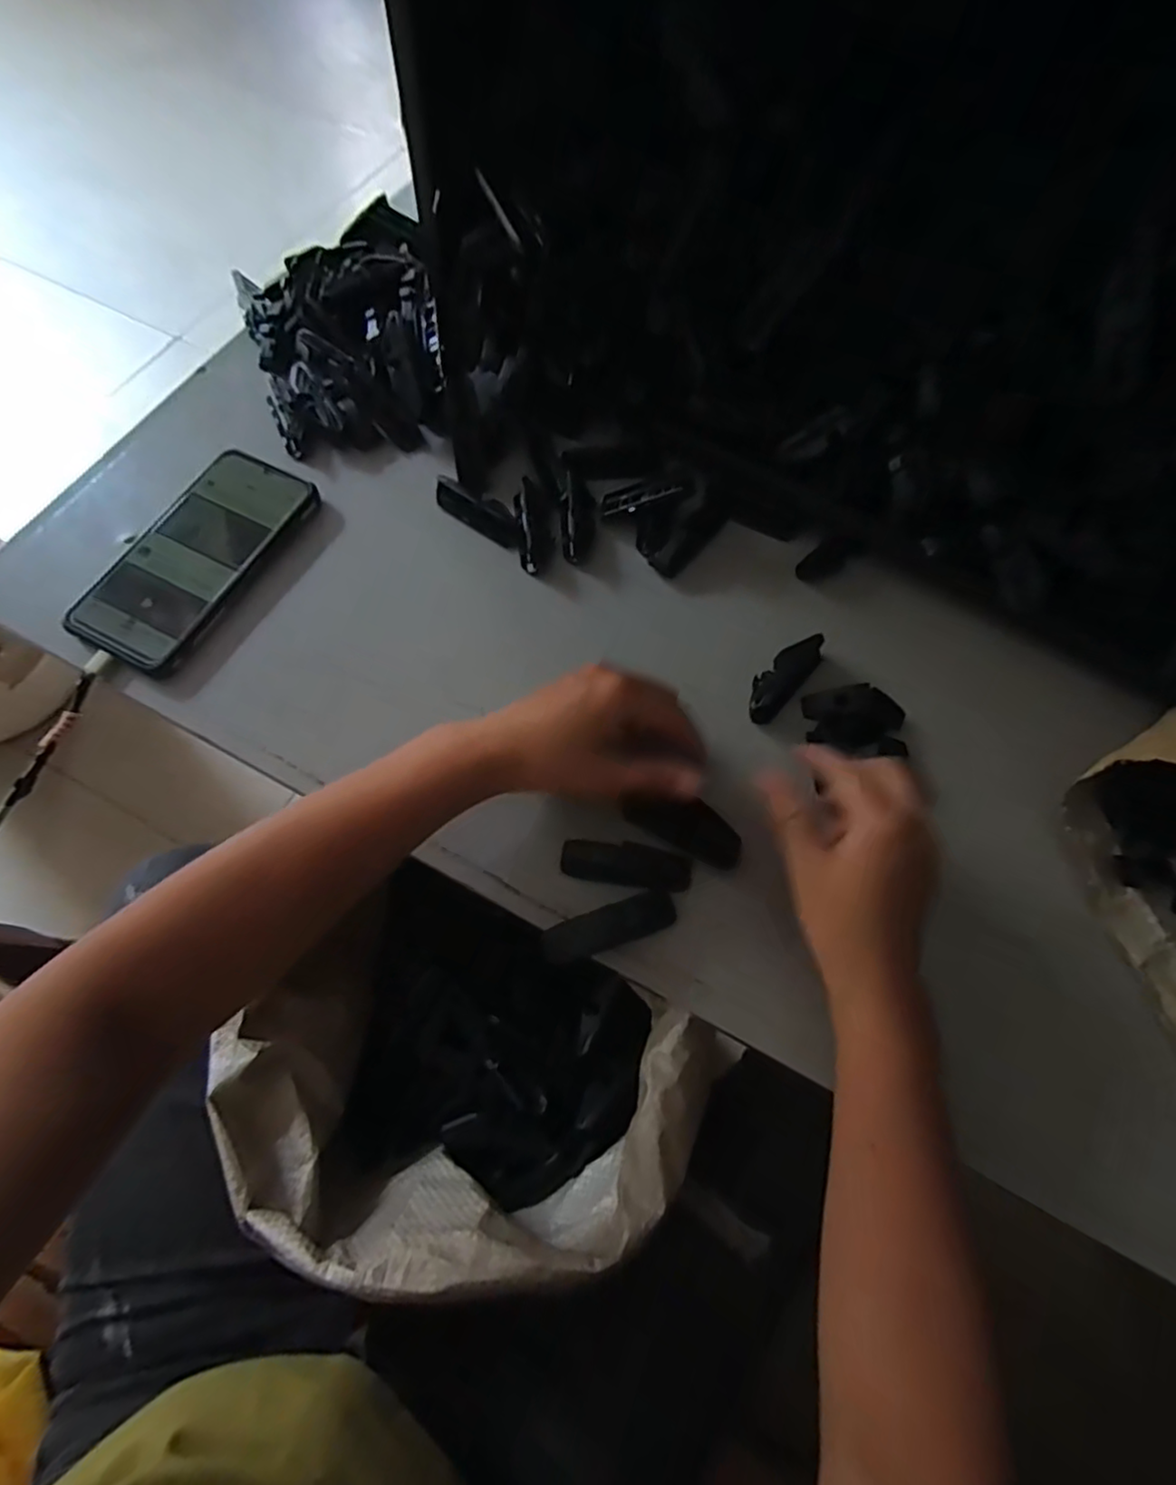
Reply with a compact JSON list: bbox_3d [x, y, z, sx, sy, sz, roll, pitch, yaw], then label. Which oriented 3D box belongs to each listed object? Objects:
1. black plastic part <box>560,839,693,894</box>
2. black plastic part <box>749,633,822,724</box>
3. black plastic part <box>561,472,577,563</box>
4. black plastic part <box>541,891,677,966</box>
[{"bbox_3d":[0.022,0.071,0.371,0.072,0.014,0.023,9,68,2],"label":"black plastic part"},{"bbox_3d":[0.126,-0.042,0.417,0.024,0.020,0.070,39,72,13],"label":"black plastic part"},{"bbox_3d":[-0.013,-0.158,0.457,0.010,0.004,0.064,-2,84,-2],"label":"black plastic part"},{"bbox_3d":[0.012,0.102,0.358,0.074,0.014,0.022,-19,70,-9],"label":"black plastic part"}]

